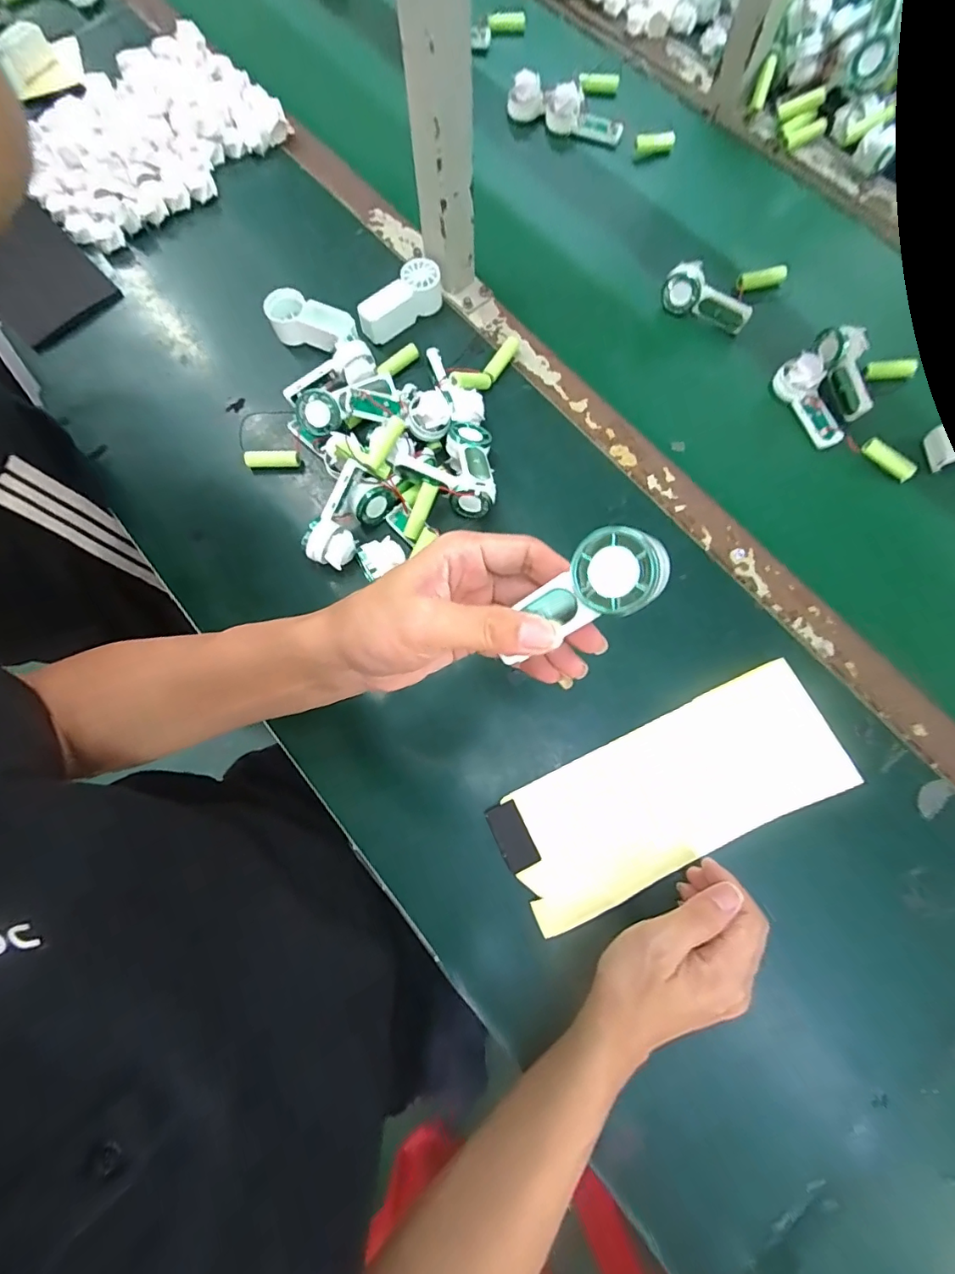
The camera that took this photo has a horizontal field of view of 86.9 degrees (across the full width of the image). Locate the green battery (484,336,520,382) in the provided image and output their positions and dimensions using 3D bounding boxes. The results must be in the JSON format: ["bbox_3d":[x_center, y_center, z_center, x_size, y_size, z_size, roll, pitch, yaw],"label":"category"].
[{"bbox_3d":[0.025,-0.281,0.510,0.013,0.013,0.060,31,77,7],"label":"green battery"}]

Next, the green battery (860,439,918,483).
[{"bbox_3d":[0.393,-0.169,0.481,0.052,0.014,0.016,35,78,8],"label":"green battery"}]

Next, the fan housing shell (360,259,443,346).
[{"bbox_3d":[-0.078,-0.342,0.517,0.037,0.032,0.094,40,78,9],"label":"fan housing shell"}]

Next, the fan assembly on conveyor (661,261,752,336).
[{"bbox_3d":[0.240,-0.352,0.524,0.090,0.023,0.044,30,114,10],"label":"fan assembly on conveyor"}]

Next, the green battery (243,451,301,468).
[{"bbox_3d":[-0.198,-0.171,0.486,0.053,0.012,0.014,2,75,0],"label":"green battery"}]

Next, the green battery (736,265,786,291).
[{"bbox_3d":[0.309,-0.387,0.543,0.051,0.015,0.018,-10,76,-3],"label":"green battery"}]

